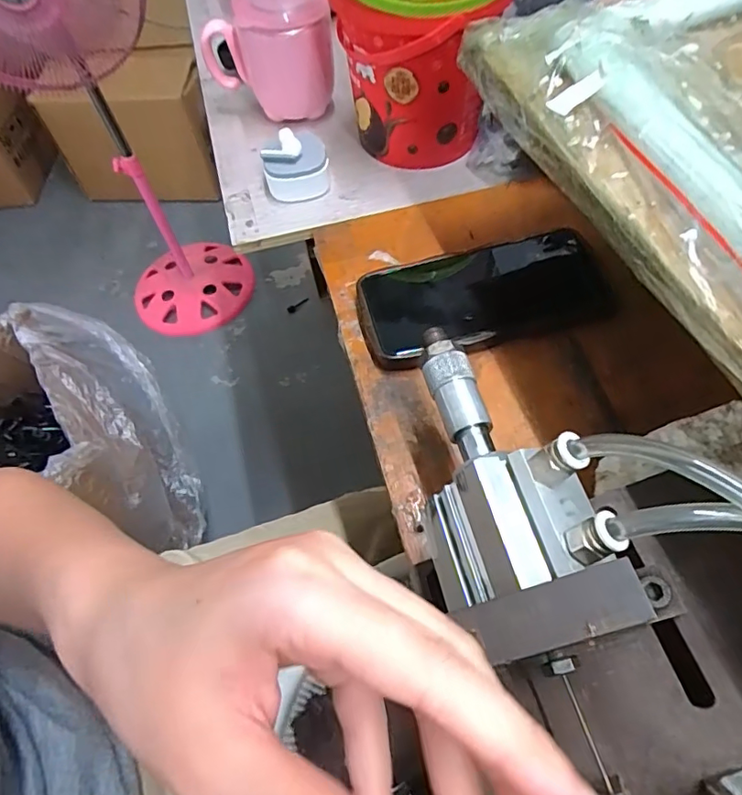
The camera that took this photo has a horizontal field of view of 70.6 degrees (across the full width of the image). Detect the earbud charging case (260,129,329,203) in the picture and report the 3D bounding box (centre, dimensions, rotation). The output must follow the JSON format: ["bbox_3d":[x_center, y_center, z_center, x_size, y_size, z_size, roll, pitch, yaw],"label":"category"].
[{"bbox_3d":[-0.062,-0.190,0.429,0.051,0.047,0.037,-13,59,-4],"label":"earbud charging case"}]

